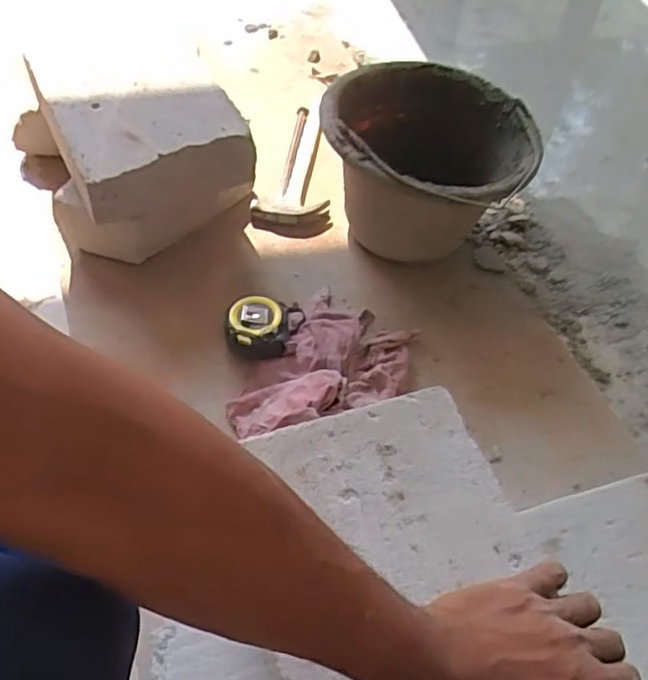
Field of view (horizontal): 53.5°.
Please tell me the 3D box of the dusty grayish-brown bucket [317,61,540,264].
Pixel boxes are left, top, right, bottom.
[{"bbox_3d":[0.119,-0.201,0.793,0.237,0.172,0.239,2,53,-2],"label":"dusty grayish-brown bucket"}]

